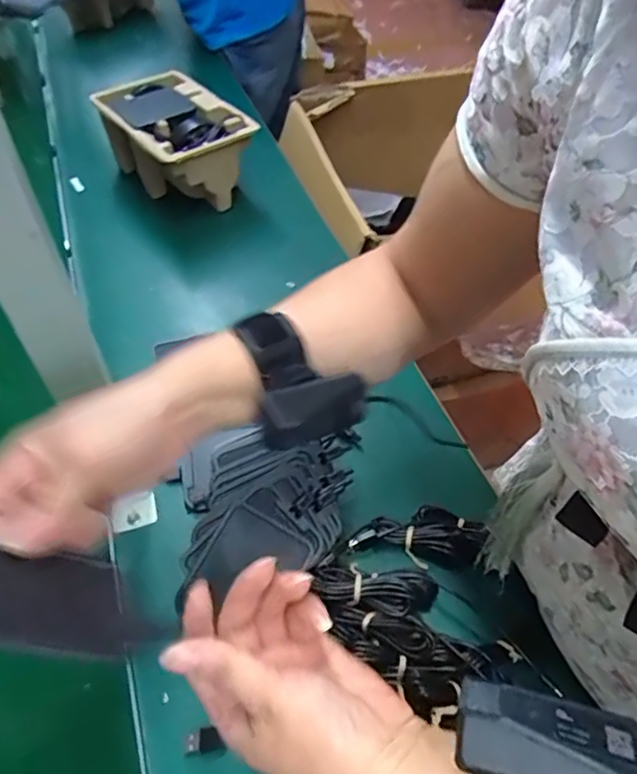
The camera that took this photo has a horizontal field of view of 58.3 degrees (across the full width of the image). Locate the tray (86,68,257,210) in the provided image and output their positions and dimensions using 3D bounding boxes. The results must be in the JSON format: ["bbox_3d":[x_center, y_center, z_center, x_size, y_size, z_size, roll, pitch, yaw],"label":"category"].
[{"bbox_3d":[-0.209,-0.348,0.819,0.145,0.106,0.221,-34,60,-26],"label":"tray"}]

